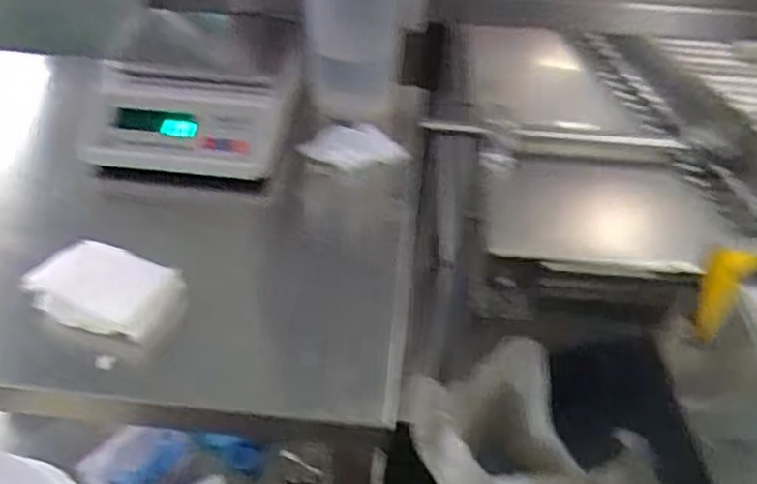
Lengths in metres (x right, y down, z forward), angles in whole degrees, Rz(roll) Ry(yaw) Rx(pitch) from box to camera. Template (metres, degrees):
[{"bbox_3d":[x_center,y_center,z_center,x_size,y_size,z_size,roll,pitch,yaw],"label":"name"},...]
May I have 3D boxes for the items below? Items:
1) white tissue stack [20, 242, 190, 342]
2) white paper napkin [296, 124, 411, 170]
[{"bbox_3d":[-0.221,0.040,0.561,0.104,0.041,0.068,15,44,13],"label":"white tissue stack"},{"bbox_3d":[-0.027,-0.098,0.728,0.112,0.019,0.069,0,42,-3],"label":"white paper napkin"}]

